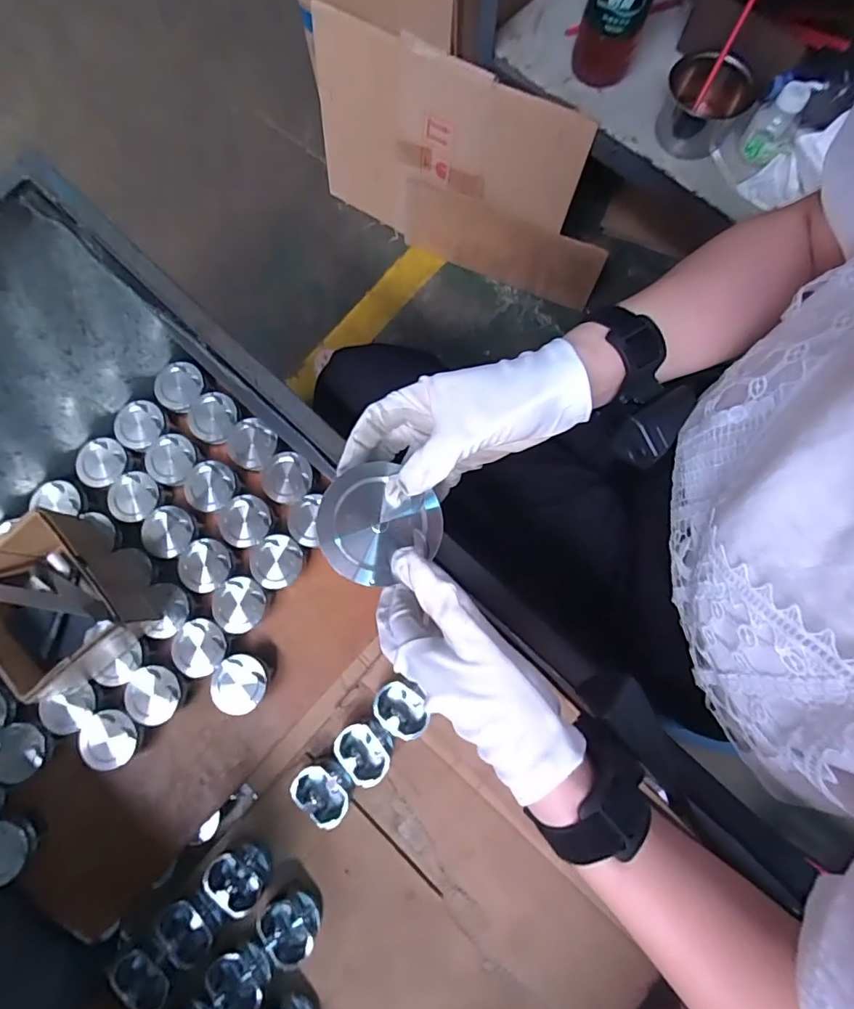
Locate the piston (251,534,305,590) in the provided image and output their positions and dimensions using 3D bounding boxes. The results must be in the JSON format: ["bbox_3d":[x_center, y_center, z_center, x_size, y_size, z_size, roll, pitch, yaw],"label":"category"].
[{"bbox_3d":[-0.219,0.083,0.747,0.072,0.043,0.076,0,77,0],"label":"piston"}]

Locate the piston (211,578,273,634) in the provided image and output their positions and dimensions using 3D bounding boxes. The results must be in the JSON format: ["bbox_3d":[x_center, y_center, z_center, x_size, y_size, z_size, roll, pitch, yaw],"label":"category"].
[{"bbox_3d":[-0.270,0.146,0.735,0.070,0.043,0.076,0,77,0],"label":"piston"}]

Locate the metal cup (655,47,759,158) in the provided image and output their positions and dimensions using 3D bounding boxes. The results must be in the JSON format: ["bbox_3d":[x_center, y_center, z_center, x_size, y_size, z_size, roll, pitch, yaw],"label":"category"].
[{"bbox_3d":[0.443,-0.644,0.823,0.116,0.091,0.116,0,77,0],"label":"metal cup"}]

